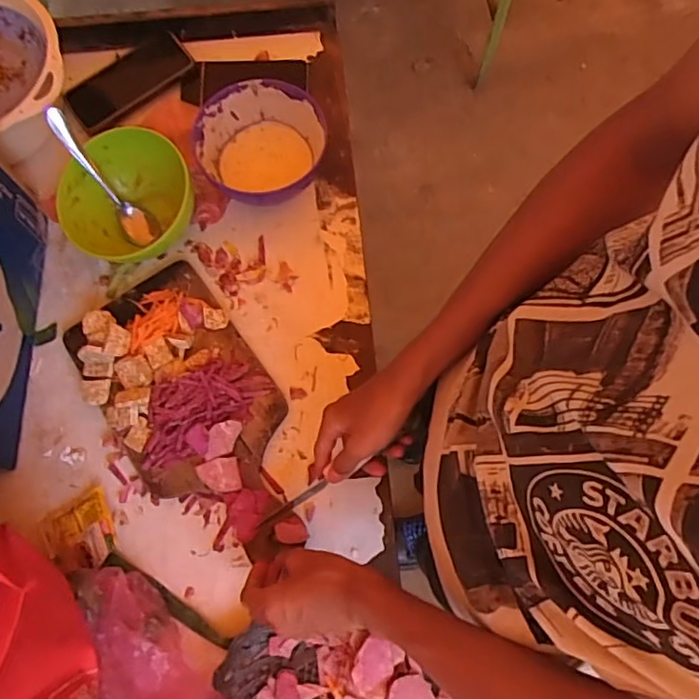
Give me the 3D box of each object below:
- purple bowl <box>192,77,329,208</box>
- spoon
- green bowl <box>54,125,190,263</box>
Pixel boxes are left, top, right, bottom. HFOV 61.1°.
[{"bbox_3d":[-0.101,-0.234,0.701,0.139,0.075,0.143,0,72,-1],"label":"purple bowl"},{"bbox_3d":[-0.282,-0.196,0.680,0.035,0.028,0.171,-38,105,-12],"label":"spoon"},{"bbox_3d":[-0.254,-0.166,0.663,0.134,0.076,0.140,0,72,-1],"label":"green bowl"}]

